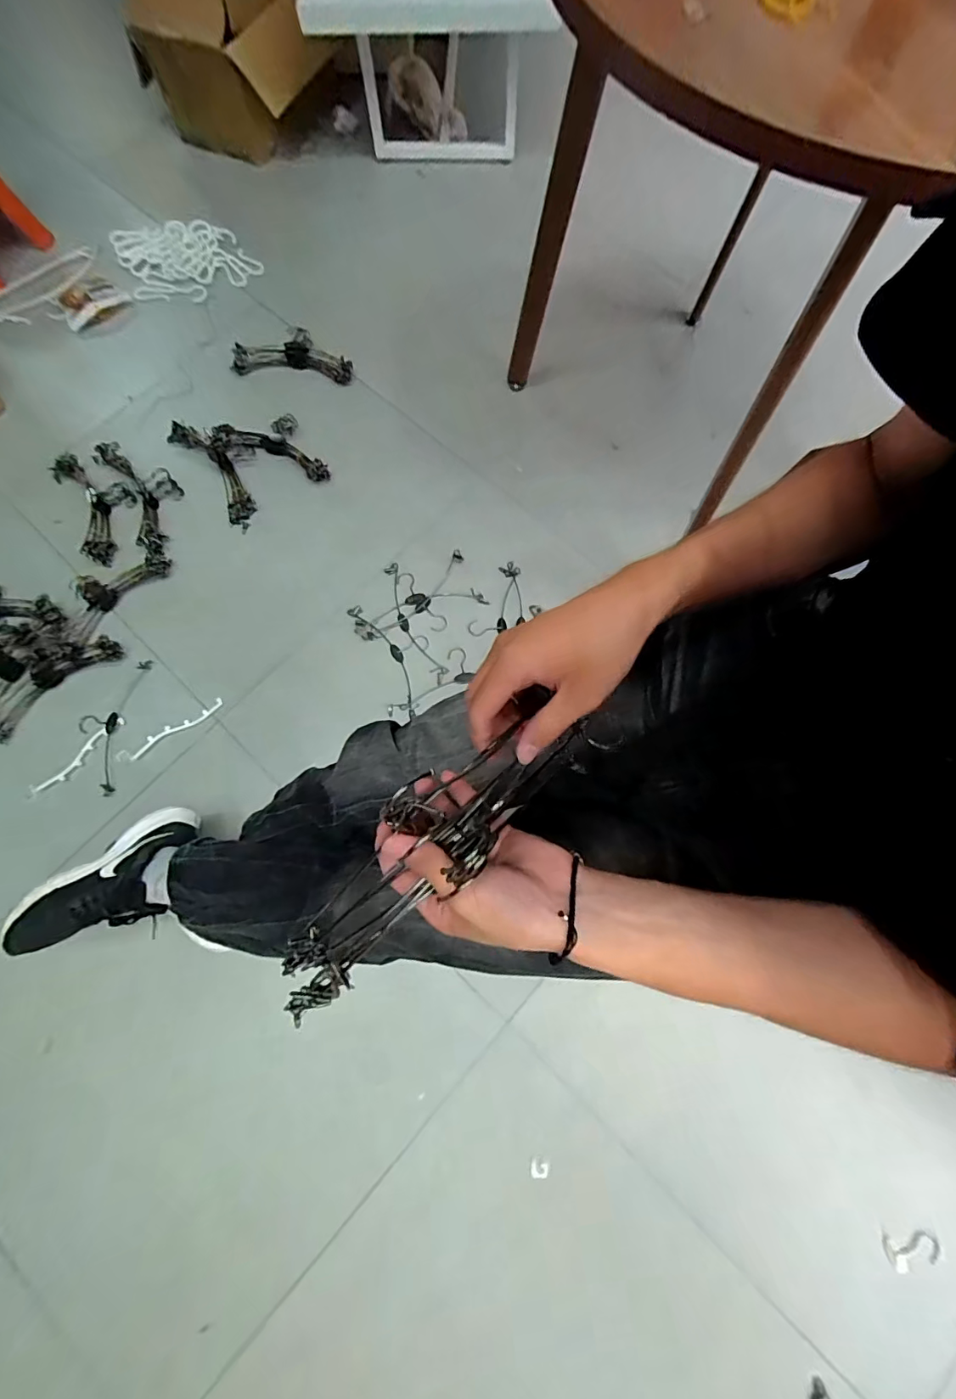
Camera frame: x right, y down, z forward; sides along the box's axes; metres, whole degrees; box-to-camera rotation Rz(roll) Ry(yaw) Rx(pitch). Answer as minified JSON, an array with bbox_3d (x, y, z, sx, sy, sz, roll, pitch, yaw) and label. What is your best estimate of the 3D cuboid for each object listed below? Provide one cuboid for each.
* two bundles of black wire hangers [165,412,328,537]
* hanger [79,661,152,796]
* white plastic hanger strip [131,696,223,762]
[{"bbox_3d":[-0.514,-0.555,1.118,0.249,0.033,0.300,-34,79,-9],"label":"two bundles of black wire hangers"},{"bbox_3d":[-0.735,0.046,0.990,0.106,0.015,0.263,8,75,1],"label":"hanger"},{"bbox_3d":[-0.591,0.056,0.982,0.194,0.005,0.026,-32,78,-9],"label":"white plastic hanger strip"}]

